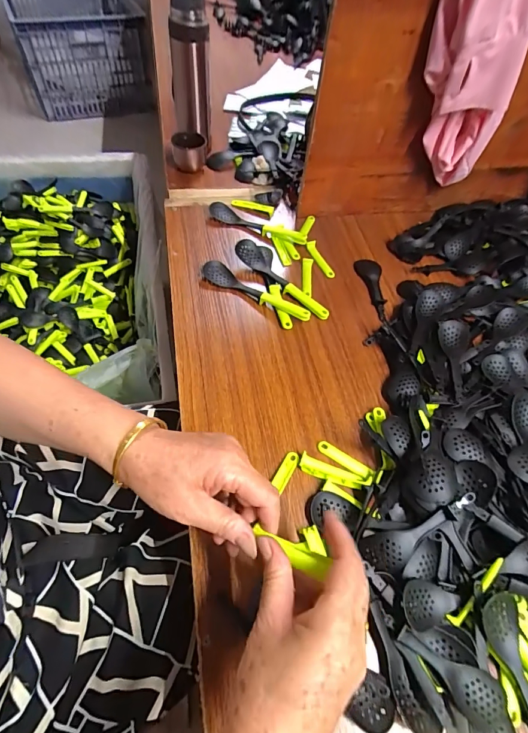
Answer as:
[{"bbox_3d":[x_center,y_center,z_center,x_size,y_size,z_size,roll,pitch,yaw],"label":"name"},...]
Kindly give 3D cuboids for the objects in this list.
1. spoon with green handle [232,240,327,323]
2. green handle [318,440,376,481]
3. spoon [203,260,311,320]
[{"bbox_3d":[0.028,-0.132,0.551,0.172,0.028,0.034,41,62,18],"label":"spoon with green handle"},{"bbox_3d":[0.094,0.107,0.422,0.068,0.006,0.015,31,60,12],"label":"green handle"},{"bbox_3d":[-0.015,-0.106,0.536,0.174,0.018,0.031,34,61,14],"label":"spoon"}]

